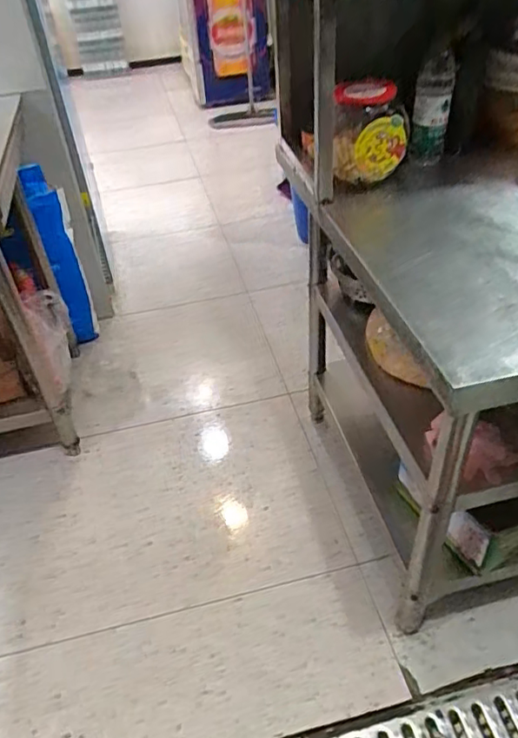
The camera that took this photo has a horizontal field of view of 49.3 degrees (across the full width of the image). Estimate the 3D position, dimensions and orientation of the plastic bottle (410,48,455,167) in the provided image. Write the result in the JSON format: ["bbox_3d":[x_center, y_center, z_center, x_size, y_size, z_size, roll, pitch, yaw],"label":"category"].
[{"bbox_3d":[0.273,-0.405,0.896,0.056,0.177,0.057,7,42,15],"label":"plastic bottle"}]

